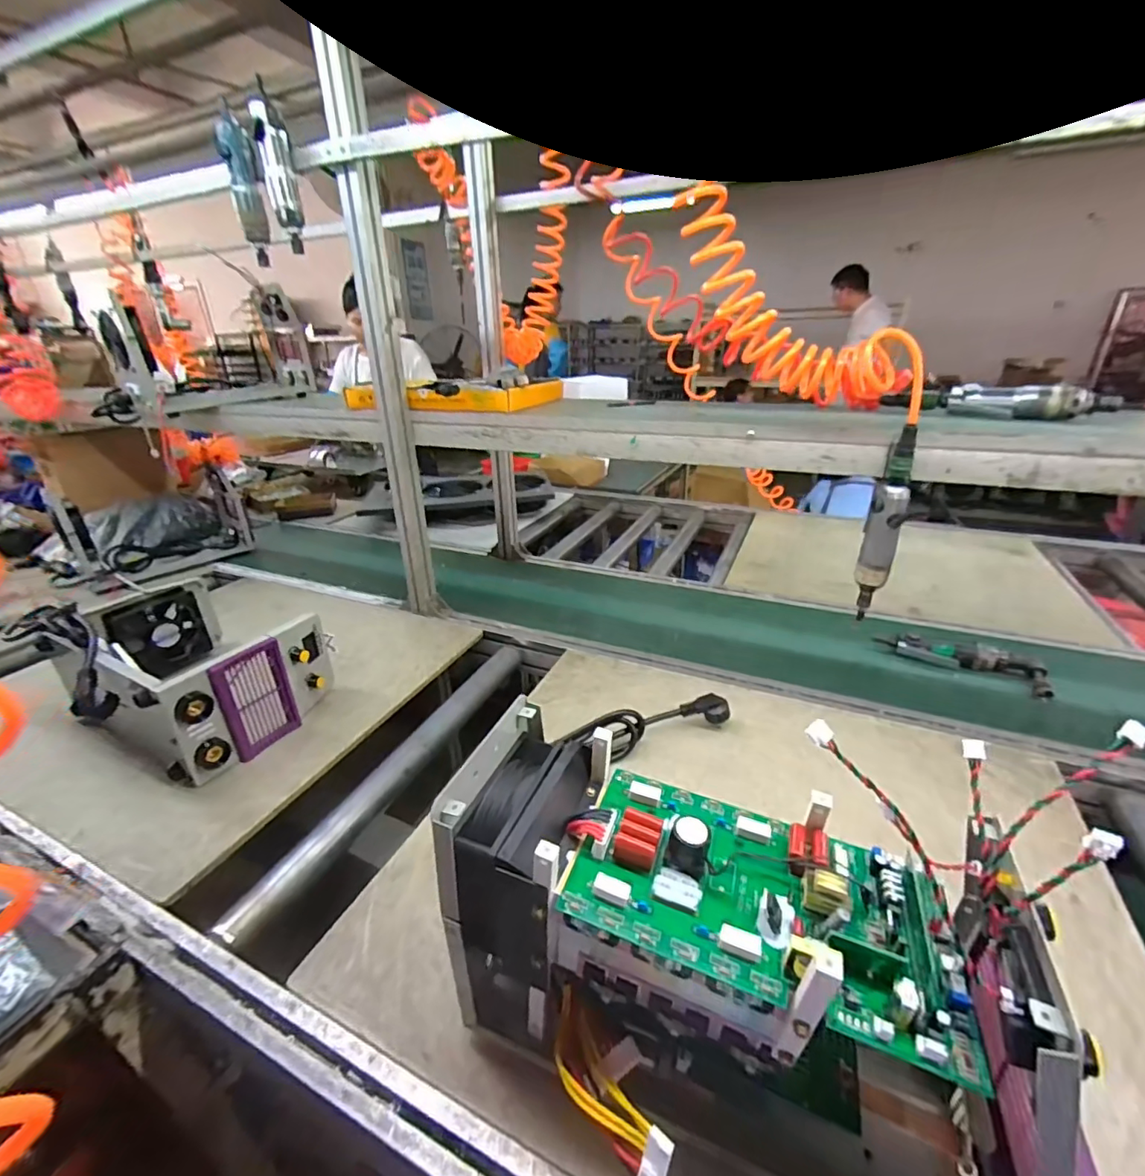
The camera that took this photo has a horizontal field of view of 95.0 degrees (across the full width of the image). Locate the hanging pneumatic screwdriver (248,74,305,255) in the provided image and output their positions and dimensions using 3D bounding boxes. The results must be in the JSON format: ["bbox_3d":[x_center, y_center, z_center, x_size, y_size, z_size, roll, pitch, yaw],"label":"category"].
[{"bbox_3d":[-0.435,-0.616,0.781,0.044,0.190,0.034,-11,28,-23],"label":"hanging pneumatic screwdriver"}]

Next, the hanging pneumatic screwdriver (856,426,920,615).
[{"bbox_3d":[0.416,-0.074,0.699,0.050,0.252,0.041,14,30,29],"label":"hanging pneumatic screwdriver"}]

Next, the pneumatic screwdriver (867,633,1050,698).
[{"bbox_3d":[0.651,0.121,0.884,0.243,0.052,0.062,21,32,37],"label":"pneumatic screwdriver"}]

